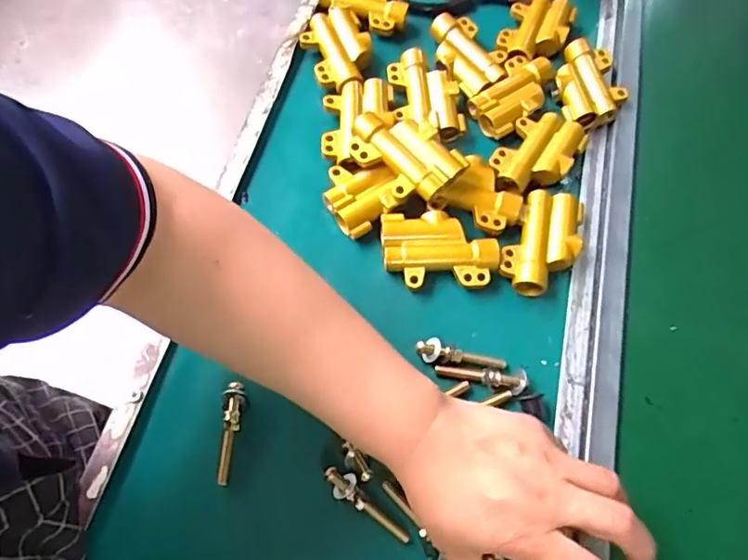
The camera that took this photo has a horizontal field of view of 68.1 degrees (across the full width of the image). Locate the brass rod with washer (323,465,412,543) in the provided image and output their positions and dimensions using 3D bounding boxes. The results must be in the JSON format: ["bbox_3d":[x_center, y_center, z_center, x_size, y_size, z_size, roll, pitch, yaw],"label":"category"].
[{"bbox_3d":[-0.005,0.139,0.341,0.063,0.009,0.016,37,68,13],"label":"brass rod with washer"}]

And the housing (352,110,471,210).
[{"bbox_3d":[0.022,-0.094,0.422,0.049,0.030,0.080,-41,74,-20],"label":"housing"}]

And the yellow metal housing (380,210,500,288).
[{"bbox_3d":[0.049,-0.021,0.417,0.085,0.024,0.056,0,65,-4],"label":"yellow metal housing"}]

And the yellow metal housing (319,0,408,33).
[{"bbox_3d":[-0.011,-0.262,0.521,0.086,0.024,0.054,17,65,4],"label":"yellow metal housing"}]

